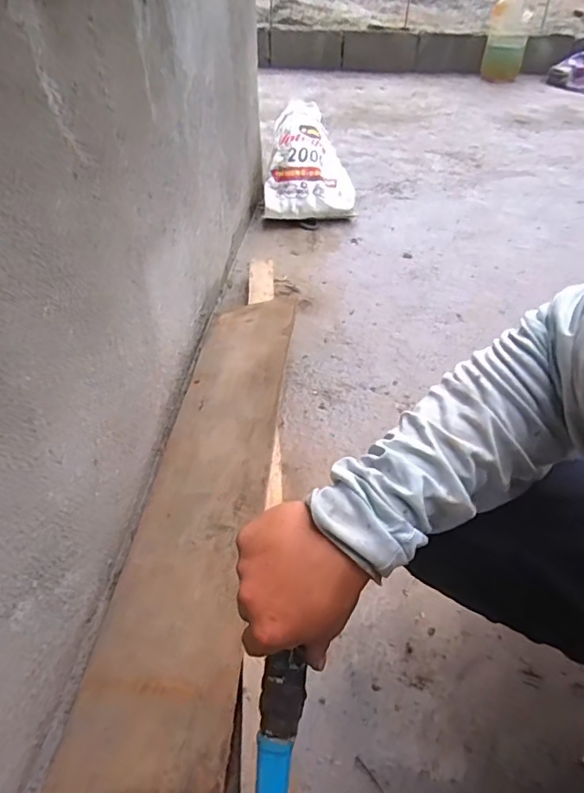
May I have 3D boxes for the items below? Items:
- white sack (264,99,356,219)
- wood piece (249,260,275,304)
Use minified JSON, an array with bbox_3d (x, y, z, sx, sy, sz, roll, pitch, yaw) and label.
[{"bbox_3d":[0.049,-0.684,1.528,0.266,0.250,0.242,-3,43,-3],"label":"white sack"},{"bbox_3d":[-0.071,-0.270,1.201,0.058,0.028,0.168,-1,43,-1],"label":"wood piece"}]

